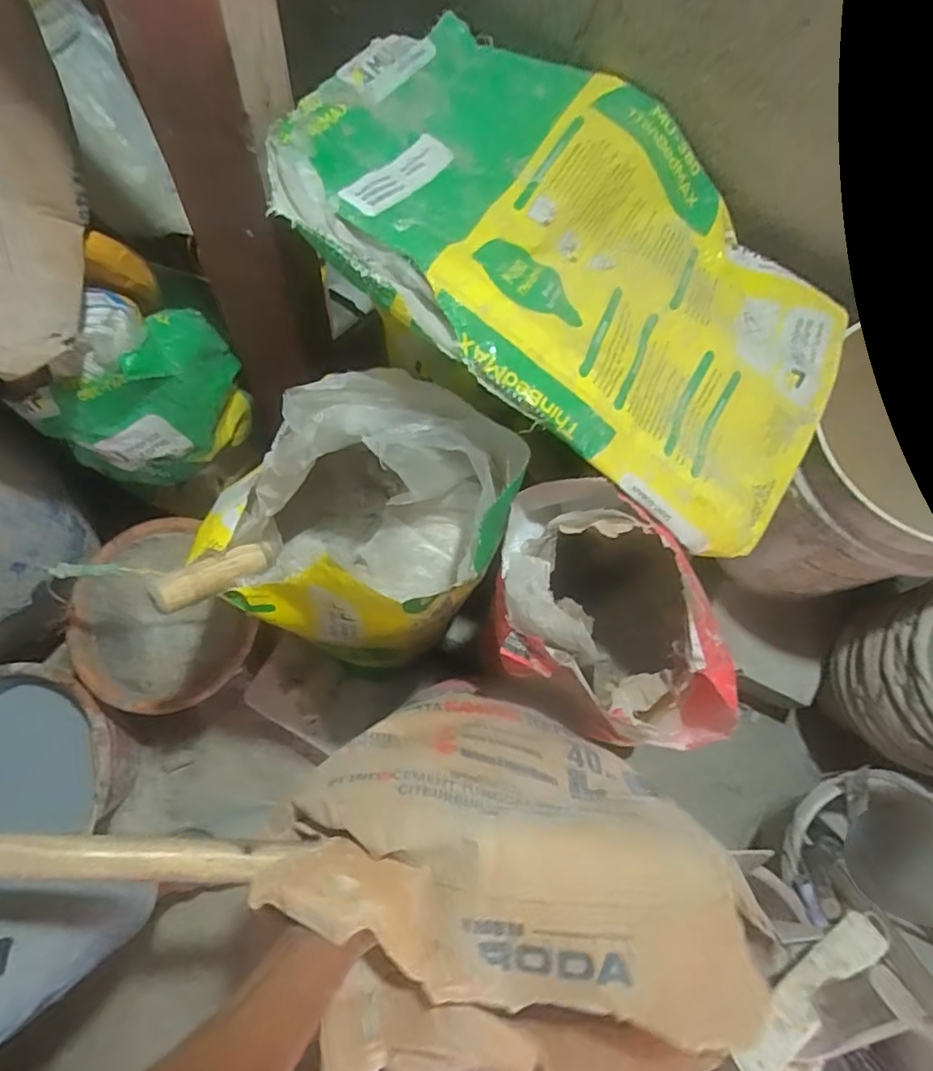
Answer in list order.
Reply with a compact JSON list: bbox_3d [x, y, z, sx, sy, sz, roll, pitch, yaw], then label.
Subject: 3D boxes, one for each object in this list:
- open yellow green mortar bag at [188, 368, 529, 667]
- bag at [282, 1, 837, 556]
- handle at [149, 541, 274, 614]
[{"bbox_3d":[-0.104,-0.015,0.605,0.257,0.244,0.270,31,77,8],"label":"open yellow green mortar bag"},{"bbox_3d":[0.131,-0.285,0.607,0.597,0.075,0.424,32,64,-10],"label":"bag"},{"bbox_3d":[-0.235,0.037,0.562,0.117,0.024,0.027,-29,74,-41],"label":"handle"}]

